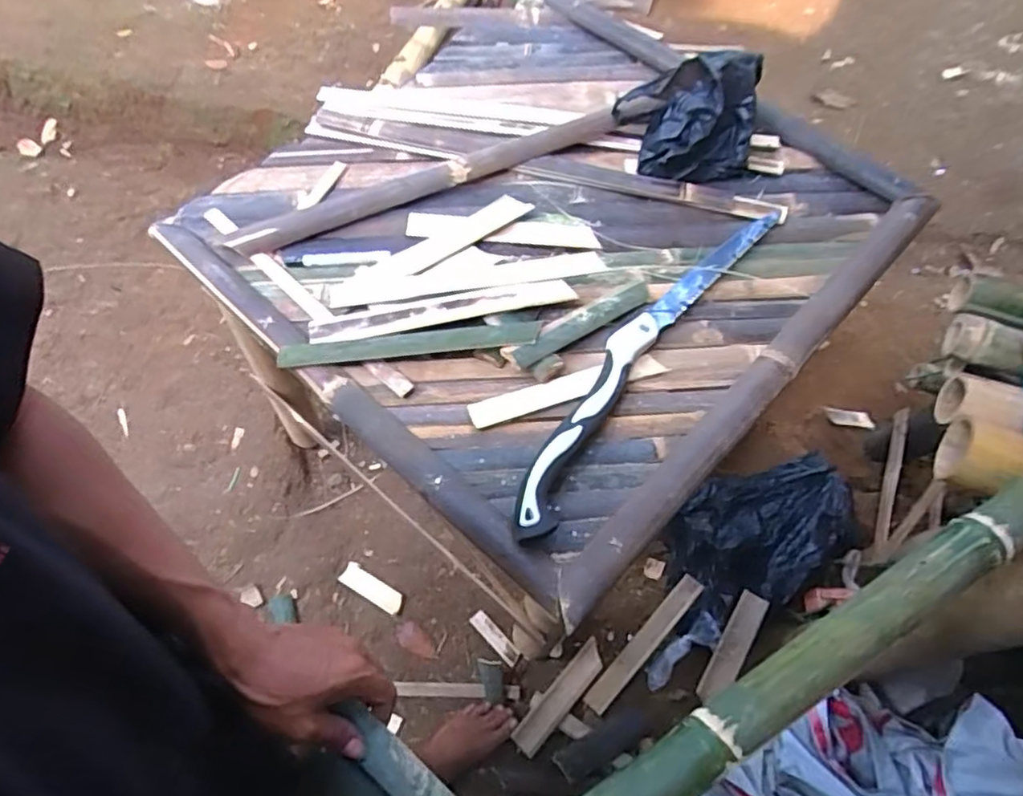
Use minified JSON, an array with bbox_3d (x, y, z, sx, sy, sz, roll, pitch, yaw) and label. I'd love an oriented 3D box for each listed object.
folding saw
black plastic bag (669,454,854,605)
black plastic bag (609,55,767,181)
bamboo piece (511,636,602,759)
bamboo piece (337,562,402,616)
[{"bbox_3d":[0.167,-0.065,0.788,0.074,0.026,0.573,31,63,18],"label":"folding saw"},{"bbox_3d":[0.523,0.271,1.277,0.372,0.089,0.251,-13,60,-10],"label":"black plastic bag"},{"bbox_3d":[0.255,-0.397,0.913,0.190,0.149,0.097,0,59,-2],"label":"black plastic bag"},{"bbox_3d":[0.096,0.564,1.194,0.054,0.016,0.235,39,65,19],"label":"bamboo piece"},{"bbox_3d":[-0.287,0.391,1.297,0.143,0.008,0.045,27,62,13],"label":"bamboo piece"}]

